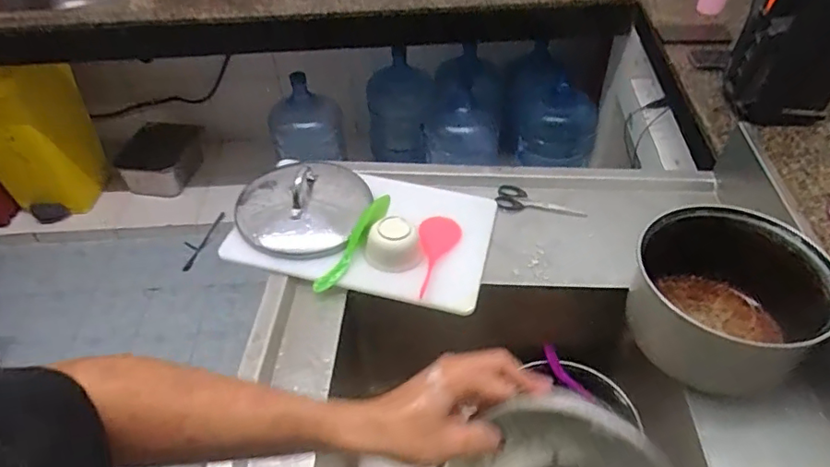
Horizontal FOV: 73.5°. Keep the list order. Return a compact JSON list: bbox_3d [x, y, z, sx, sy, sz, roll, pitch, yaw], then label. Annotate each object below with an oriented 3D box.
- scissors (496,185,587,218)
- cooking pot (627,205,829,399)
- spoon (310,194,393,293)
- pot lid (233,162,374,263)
[{"bbox_3d":[0.218,-0.056,0.966,0.148,0.009,0.060,6,45,7],"label":"scissors"},{"bbox_3d":[0.410,0.096,0.746,0.216,0.170,0.222,-1,44,1],"label":"cooking pot"},{"bbox_3d":[-0.094,0.014,0.840,0.033,0.017,0.176,27,74,26],"label":"spoon"},{"bbox_3d":[-0.187,-0.049,0.915,0.216,0.082,0.223,-1,44,1],"label":"pot lid"}]

